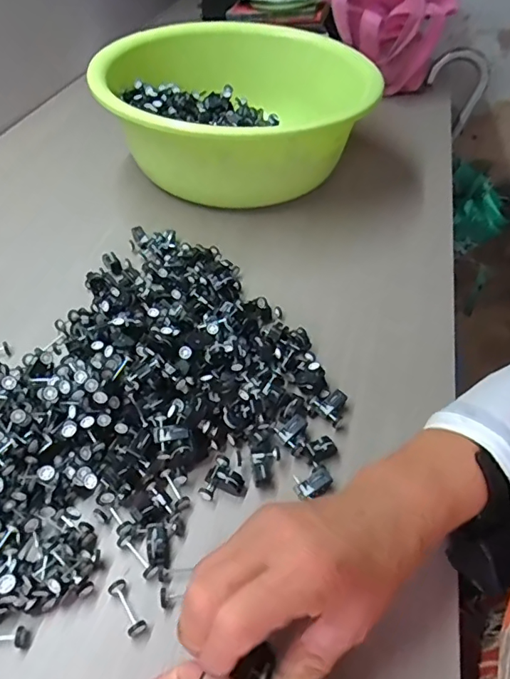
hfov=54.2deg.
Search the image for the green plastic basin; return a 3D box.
[{"bbox_3d":[-0.021,-0.263,0.594,0.292,0.117,0.296,3,48,-4],"label":"green plastic basin"}]

